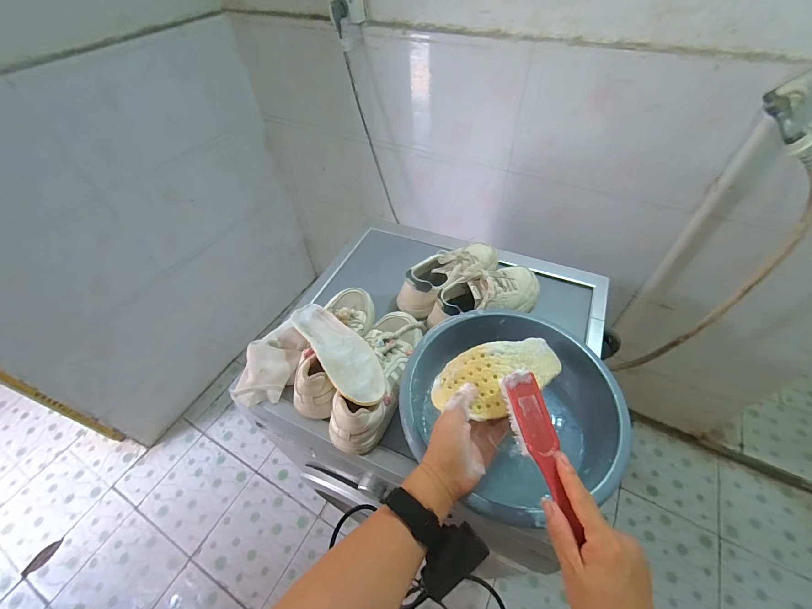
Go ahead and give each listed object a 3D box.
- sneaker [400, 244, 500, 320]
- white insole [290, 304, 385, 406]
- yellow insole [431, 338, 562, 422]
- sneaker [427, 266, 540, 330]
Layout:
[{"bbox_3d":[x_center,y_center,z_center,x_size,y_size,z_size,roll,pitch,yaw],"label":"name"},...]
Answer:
[{"bbox_3d":[0.096,-0.065,0.701,0.247,0.080,0.096,-28,55,-19],"label":"sneaker"},{"bbox_3d":[-0.111,0.068,0.562,0.076,0.013,0.238,-23,47,-28],"label":"white insole"},{"bbox_3d":[0.137,0.086,0.433,0.204,0.059,0.081,-11,50,-25],"label":"yellow insole"},{"bbox_3d":[0.156,-0.019,0.659,0.234,0.087,0.091,-25,53,-17],"label":"sneaker"}]

